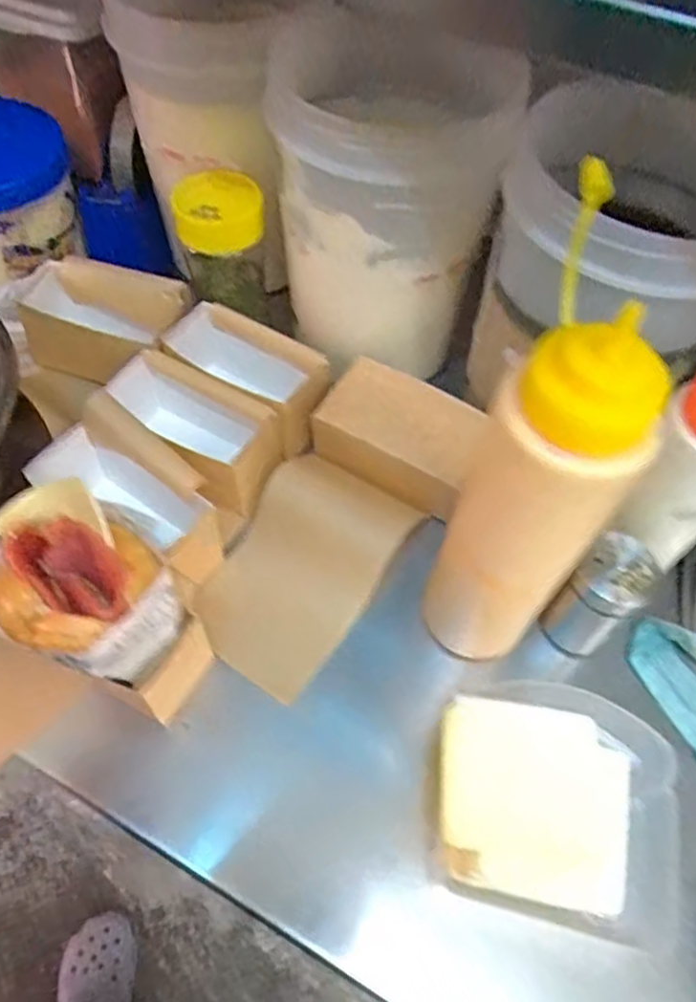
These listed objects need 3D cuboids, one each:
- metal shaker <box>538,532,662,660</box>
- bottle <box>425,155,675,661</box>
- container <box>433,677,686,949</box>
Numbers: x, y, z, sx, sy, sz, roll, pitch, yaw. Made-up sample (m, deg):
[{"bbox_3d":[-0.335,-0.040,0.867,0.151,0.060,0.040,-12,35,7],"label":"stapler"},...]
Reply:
[{"bbox_3d":[0.158,0.062,0.438,0.042,0.094,0.039,39,63,20],"label":"metal shaker"},{"bbox_3d":[0.100,-0.008,0.366,0.073,0.258,0.092,20,58,9],"label":"bottle"},{"bbox_3d":[0.114,0.166,0.384,0.129,0.038,0.116,9,57,2],"label":"container"}]

